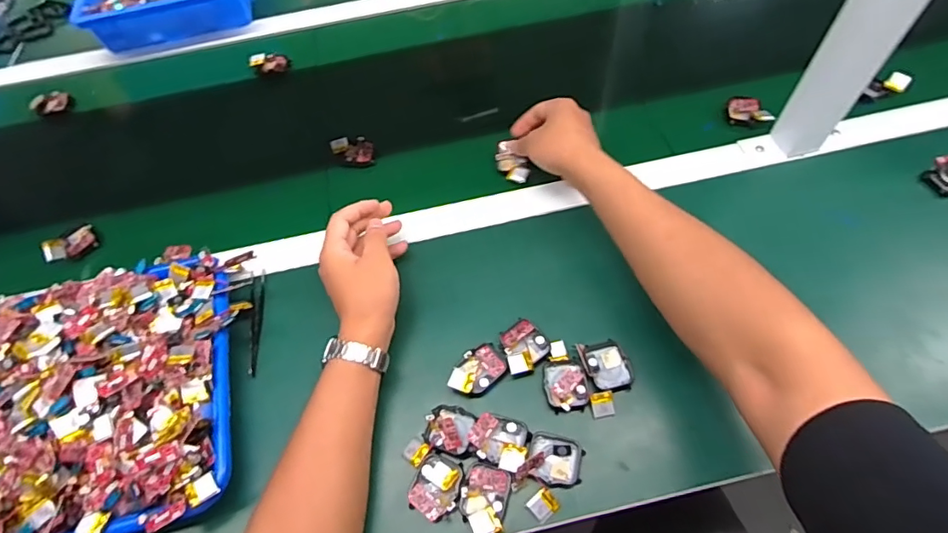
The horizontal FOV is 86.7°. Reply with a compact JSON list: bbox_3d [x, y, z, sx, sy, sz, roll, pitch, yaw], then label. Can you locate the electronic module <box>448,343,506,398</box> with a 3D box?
[{"bbox_3d":[0.002,0.096,0.465,0.055,0.014,0.037,-33,63,-15],"label":"electronic module"}]

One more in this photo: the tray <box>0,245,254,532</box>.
[{"bbox_3d":[-0.383,0.122,0.439,0.342,0.055,0.258,-16,60,-5],"label":"tray"}]

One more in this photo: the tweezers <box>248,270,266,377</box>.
[{"bbox_3d":[-0.221,0.055,0.513,0.015,0.014,0.116,-12,60,-3],"label":"tweezers"}]

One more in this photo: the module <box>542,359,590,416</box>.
[{"bbox_3d":[0.083,0.108,0.457,0.037,0.013,0.046,-11,60,-2],"label":"module"}]

